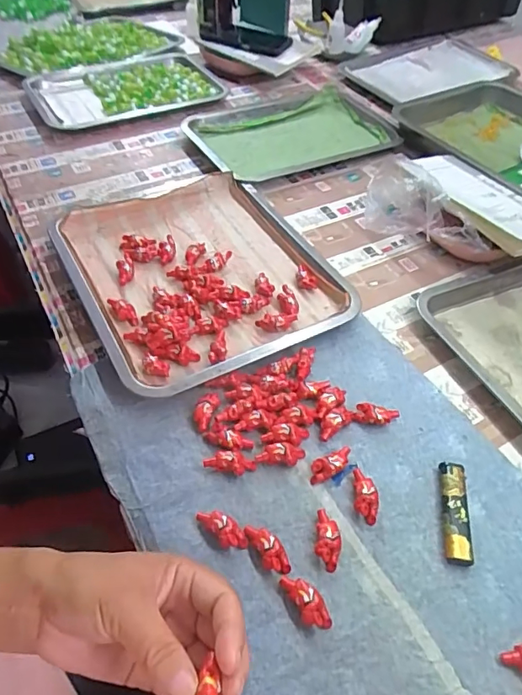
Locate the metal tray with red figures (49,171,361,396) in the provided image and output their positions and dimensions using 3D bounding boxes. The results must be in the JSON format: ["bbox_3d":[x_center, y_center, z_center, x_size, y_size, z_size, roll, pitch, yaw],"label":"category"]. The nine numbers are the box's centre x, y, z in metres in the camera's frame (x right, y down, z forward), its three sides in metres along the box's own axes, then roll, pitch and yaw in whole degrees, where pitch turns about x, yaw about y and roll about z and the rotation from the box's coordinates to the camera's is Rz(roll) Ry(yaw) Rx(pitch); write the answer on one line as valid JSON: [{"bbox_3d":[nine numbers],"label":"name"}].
[{"bbox_3d":[-0.074,-0.092,0.563,0.256,0.023,0.313,-23,55,-20],"label":"metal tray with red figures"}]

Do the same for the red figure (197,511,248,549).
[{"bbox_3d":[-0.030,0.138,0.374,0.044,0.015,0.018,36,58,25],"label":"red figure"}]

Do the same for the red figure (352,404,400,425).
[{"bbox_3d":[0.105,0.062,0.447,0.042,0.014,0.016,5,50,2],"label":"red figure"}]

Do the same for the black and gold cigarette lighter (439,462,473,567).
[{"bbox_3d":[0.155,0.130,0.392,0.019,0.013,0.080,9,50,5],"label":"black and gold cigarette lighter"}]

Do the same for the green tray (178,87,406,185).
[{"bbox_3d":[0.052,-0.347,0.790,0.305,0.019,0.222,-20,54,-18],"label":"green tray"}]

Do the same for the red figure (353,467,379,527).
[{"bbox_3d":[0.084,0.118,0.397,0.018,0.014,0.044,5,50,2],"label":"red figure"}]

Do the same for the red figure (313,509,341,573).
[{"bbox_3d":[0.051,0.145,0.372,0.019,0.014,0.042,8,50,4],"label":"red figure"}]

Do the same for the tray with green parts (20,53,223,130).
[{"bbox_3d":[-0.247,-0.484,0.921,0.342,0.028,0.250,-21,54,-18],"label":"tray with green parts"}]

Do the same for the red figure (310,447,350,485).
[{"bbox_3d":[0.059,0.098,0.413,0.042,0.013,0.017,-24,55,-20],"label":"red figure"}]

